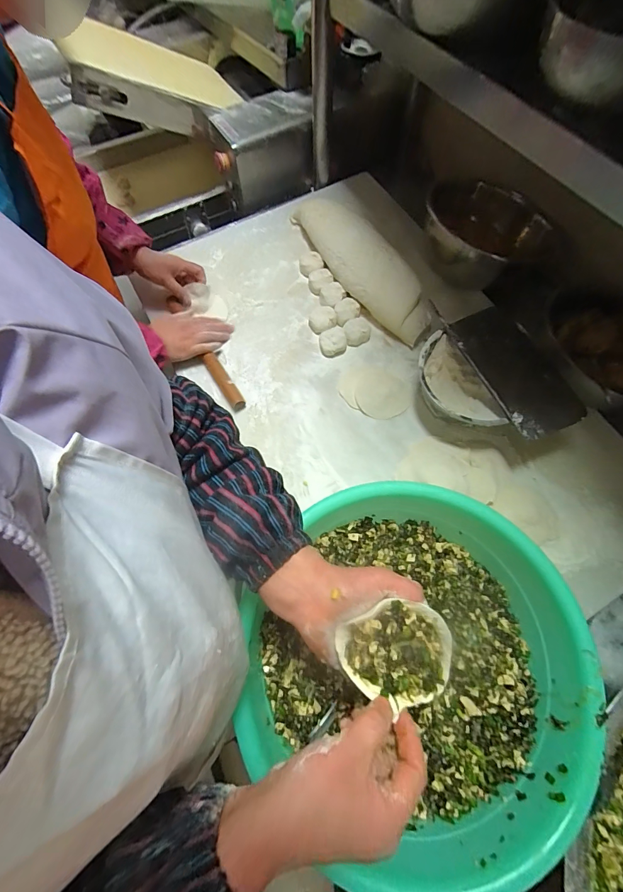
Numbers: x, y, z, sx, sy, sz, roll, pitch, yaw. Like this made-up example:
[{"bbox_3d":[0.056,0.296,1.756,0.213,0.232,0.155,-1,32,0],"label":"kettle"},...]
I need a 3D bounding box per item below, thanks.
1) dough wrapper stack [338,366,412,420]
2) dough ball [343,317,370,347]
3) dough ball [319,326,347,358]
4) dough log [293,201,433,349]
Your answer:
[{"bbox_3d":[0.118,-0.103,0.671,0.129,0.005,0.096,27,73,11],"label":"dough wrapper stack"},{"bbox_3d":[0.091,-0.225,0.703,0.050,0.025,0.047,-1,70,2],"label":"dough ball"},{"bbox_3d":[0.042,-0.201,0.693,0.052,0.022,0.050,-1,70,2],"label":"dough ball"},{"bbox_3d":[0.096,-0.378,0.737,0.109,0.077,0.414,-29,72,-9],"label":"dough log"}]

